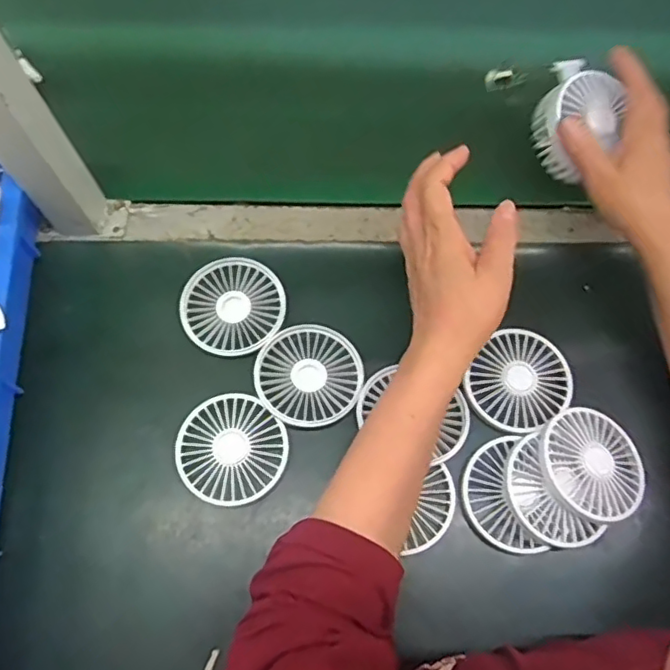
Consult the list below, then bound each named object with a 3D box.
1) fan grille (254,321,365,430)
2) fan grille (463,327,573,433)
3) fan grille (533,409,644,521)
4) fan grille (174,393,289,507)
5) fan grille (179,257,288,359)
[{"bbox_3d":[-0.021,0.032,0.495,0.086,0.012,0.087,0,69,-1],"label":"fan grille"},{"bbox_3d":[0.153,0.037,0.490,0.085,0.013,0.078,0,69,-1],"label":"fan grille"},{"bbox_3d":[0.200,0.100,0.462,0.086,0.015,0.085,5,62,-9],"label":"fan grille"},{"bbox_3d":[-0.084,0.091,0.475,0.087,0.004,0.083,0,69,-1],"label":"fan grille"},{"bbox_3d":[-0.089,-0.026,0.516,0.087,0.005,0.089,0,69,-1],"label":"fan grille"}]

